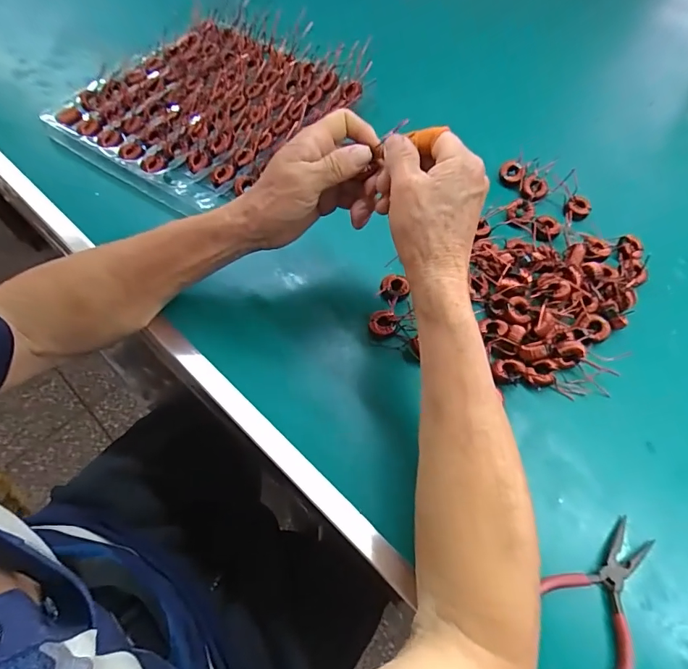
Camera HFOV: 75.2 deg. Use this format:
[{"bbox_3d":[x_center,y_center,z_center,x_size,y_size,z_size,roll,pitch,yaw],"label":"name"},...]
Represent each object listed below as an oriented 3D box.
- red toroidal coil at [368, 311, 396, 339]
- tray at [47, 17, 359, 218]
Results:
[{"bbox_3d":[0.035,-0.010,0.406,0.024,0.018,0.023,1,62,-1],"label":"red toroidal coil"},{"bbox_3d":[-0.155,-0.264,0.530,0.267,0.034,0.273,32,66,15],"label":"tray"}]

